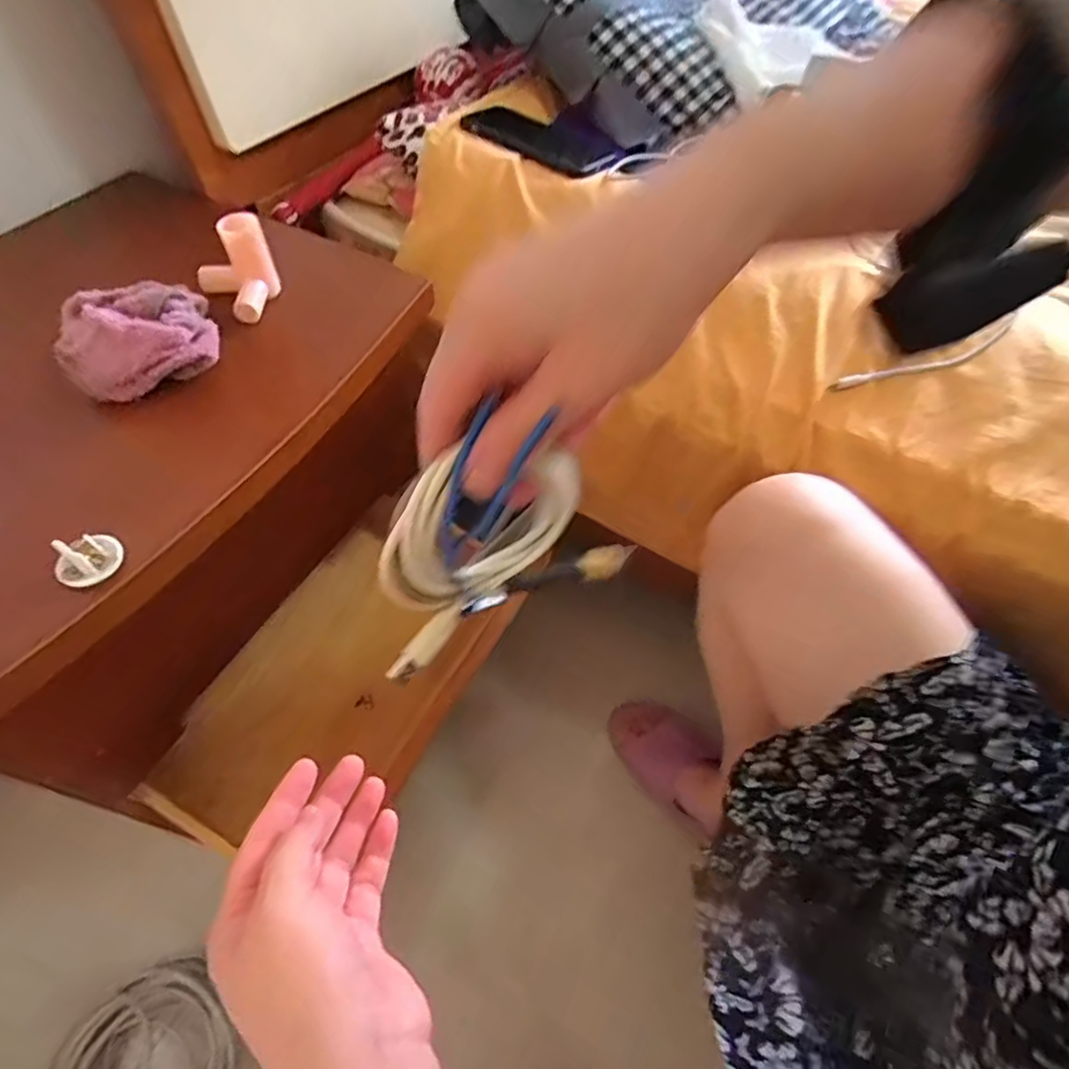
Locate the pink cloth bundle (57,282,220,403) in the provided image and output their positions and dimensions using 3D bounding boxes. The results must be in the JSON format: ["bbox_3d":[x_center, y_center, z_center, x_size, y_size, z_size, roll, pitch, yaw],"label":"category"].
[{"bbox_3d":[-0.270,-0.132,0.416,0.092,0.056,0.067,-14,56,-13],"label":"pink cloth bundle"}]

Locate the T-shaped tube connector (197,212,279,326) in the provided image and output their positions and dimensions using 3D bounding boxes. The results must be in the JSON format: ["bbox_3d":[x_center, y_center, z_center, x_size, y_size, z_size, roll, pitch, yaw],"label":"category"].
[{"bbox_3d":[-0.223,-0.205,0.459,0.059,0.060,0.052,40,62,22],"label":"T-shaped tube connector"}]

